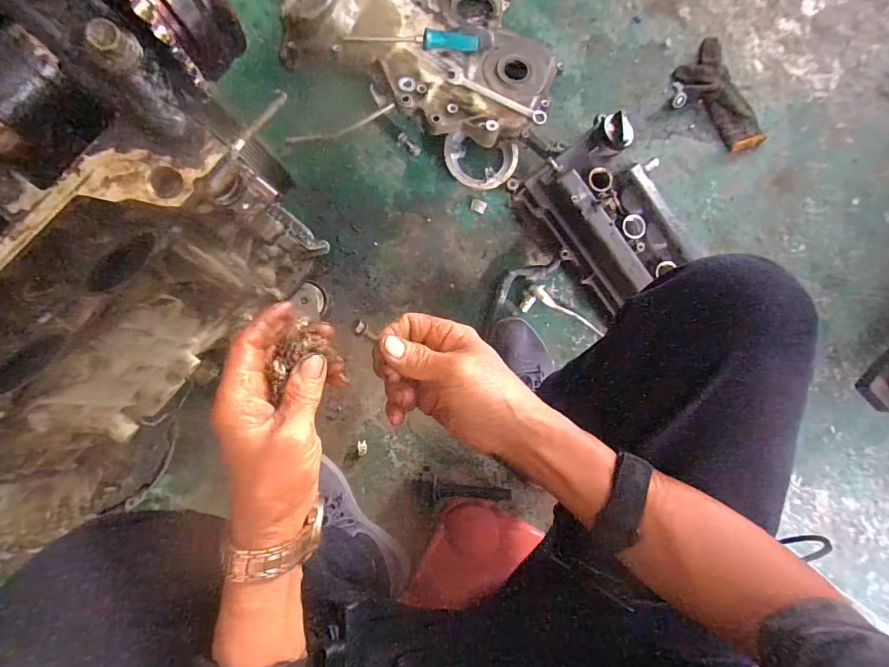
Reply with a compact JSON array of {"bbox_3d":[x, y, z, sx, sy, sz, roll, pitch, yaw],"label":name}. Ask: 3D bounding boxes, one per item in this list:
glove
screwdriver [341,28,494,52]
[{"bbox_3d":[0.467,-0.397,0.728,0.081,0.030,0.195,-29,87,-7],"label":"glove"},{"bbox_3d":[-0.039,-0.443,0.643,0.219,0.023,0.024,5,84,-4],"label":"screwdriver"}]

